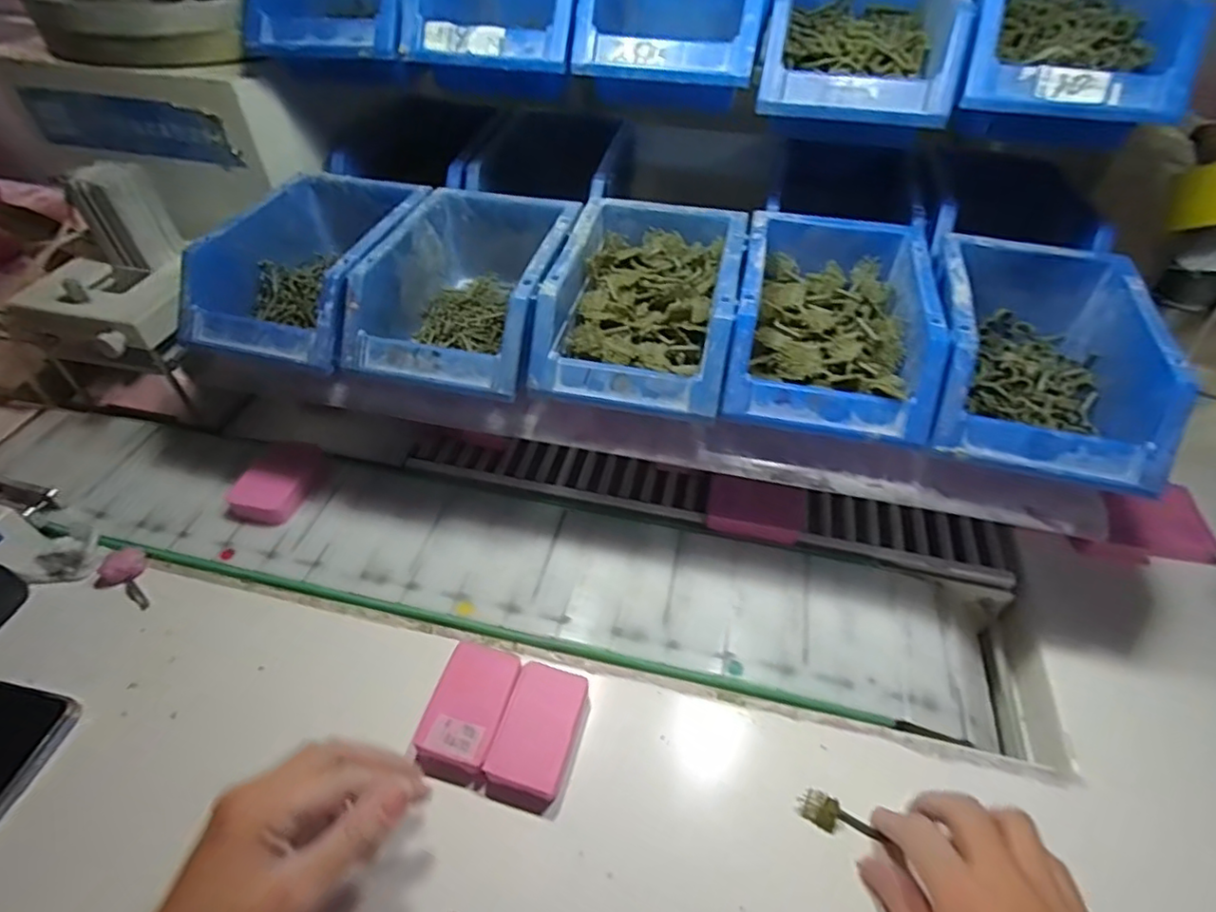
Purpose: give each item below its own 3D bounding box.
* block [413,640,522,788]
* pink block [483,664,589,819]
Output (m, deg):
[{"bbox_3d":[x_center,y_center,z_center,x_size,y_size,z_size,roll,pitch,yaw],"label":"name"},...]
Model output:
[{"bbox_3d":[-0.086,0.158,0.381,0.045,0.017,0.078,11,50,10],"label":"block"},{"bbox_3d":[-0.042,0.168,0.371,0.045,0.017,0.077,12,50,11],"label":"pink block"}]

